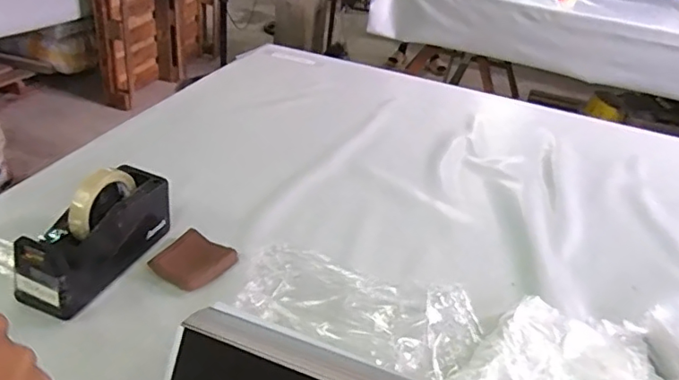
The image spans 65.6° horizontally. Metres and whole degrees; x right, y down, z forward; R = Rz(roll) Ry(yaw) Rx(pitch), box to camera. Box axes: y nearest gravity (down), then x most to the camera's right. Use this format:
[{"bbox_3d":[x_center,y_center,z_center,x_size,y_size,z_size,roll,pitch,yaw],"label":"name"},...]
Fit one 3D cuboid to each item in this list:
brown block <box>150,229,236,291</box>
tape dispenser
[{"bbox_3d":[-0.198,0.093,0.707,0.085,0.018,0.090,23,34,24],"label":"brown block"},{"bbox_3d":[-0.301,0.050,0.656,0.071,0.121,0.199,16,31,14],"label":"tape dispenser"}]

